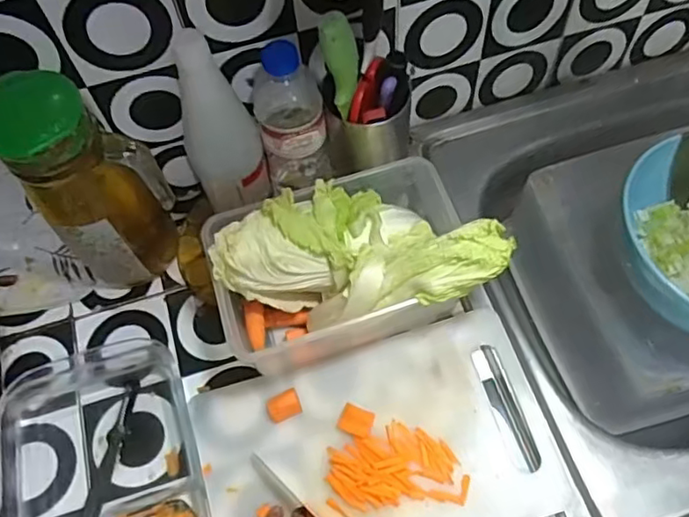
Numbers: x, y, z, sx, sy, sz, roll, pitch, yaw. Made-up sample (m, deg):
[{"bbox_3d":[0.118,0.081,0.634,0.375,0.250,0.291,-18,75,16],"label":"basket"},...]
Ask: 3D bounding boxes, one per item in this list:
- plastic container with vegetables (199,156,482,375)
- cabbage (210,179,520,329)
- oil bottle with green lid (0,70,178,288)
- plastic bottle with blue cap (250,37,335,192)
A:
[{"bbox_3d":[-0.006,0.001,0.582,0.216,0.122,0.164,-19,63,-7],"label":"plastic container with vegetables"},{"bbox_3d":[0.011,-0.008,0.566,0.248,0.094,0.115,-4,62,1],"label":"cabbage"},{"bbox_3d":[-0.227,-0.055,0.566,0.096,0.240,0.100,-42,68,-17],"label":"oil bottle with green lid"},{"bbox_3d":[-0.045,-0.123,0.589,0.053,0.197,0.066,-1,62,3],"label":"plastic bottle with blue cap"}]

